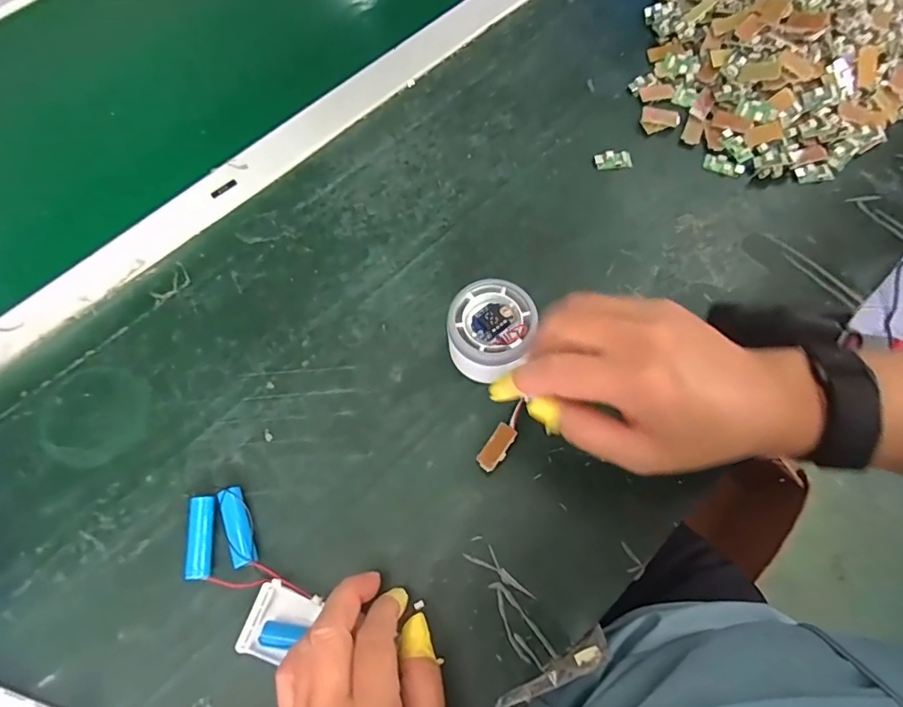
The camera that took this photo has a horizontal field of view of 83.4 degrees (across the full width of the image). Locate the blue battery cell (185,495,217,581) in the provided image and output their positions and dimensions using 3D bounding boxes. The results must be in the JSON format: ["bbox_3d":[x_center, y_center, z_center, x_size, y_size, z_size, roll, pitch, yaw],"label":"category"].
[{"bbox_3d":[-0.160,0.118,0.325,0.015,0.014,0.050,-3,70,-1],"label":"blue battery cell"}]

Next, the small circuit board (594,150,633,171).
[{"bbox_3d":[0.140,-0.167,0.436,0.030,0.004,0.017,-6,70,-2],"label":"small circuit board"}]

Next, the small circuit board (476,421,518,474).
[{"bbox_3d":[0.030,0.062,0.337,0.015,0.006,0.033,34,87,12],"label":"small circuit board"}]

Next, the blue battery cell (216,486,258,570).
[{"bbox_3d":[-0.138,0.111,0.327,0.016,0.013,0.050,-22,72,-8],"label":"blue battery cell"}]

